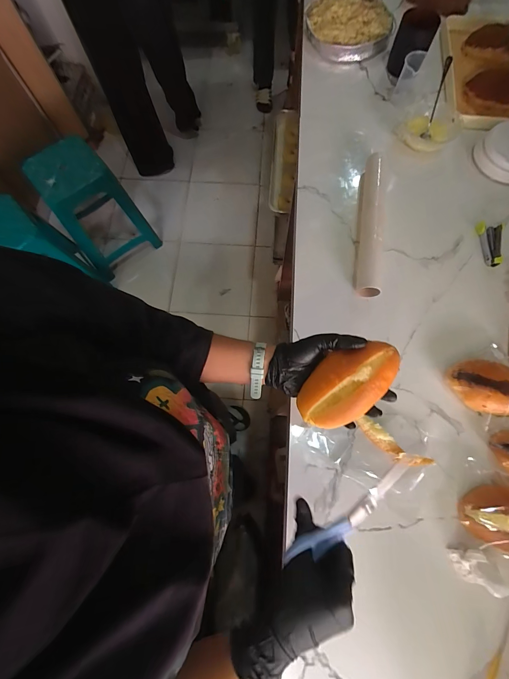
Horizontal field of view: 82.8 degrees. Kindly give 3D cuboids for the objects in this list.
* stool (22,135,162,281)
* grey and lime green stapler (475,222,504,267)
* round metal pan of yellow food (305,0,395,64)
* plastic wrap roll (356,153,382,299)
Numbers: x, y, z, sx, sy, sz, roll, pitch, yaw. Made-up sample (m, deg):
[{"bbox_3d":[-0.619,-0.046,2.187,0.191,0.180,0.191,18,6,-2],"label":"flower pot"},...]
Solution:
[{"bbox_3d":[-0.715,-0.578,1.346,0.305,0.498,0.303,-40,77,-10],"label":"stool"},{"bbox_3d":[0.457,-0.186,0.564,0.045,0.018,0.087,12,74,3],"label":"grey and lime green stapler"},{"bbox_3d":[0.236,-0.795,0.730,0.196,0.050,0.200,0,73,0],"label":"round metal pan of yellow food"},{"bbox_3d":[0.231,-0.235,0.568,0.046,0.038,0.319,8,74,2],"label":"plastic wrap roll"}]

